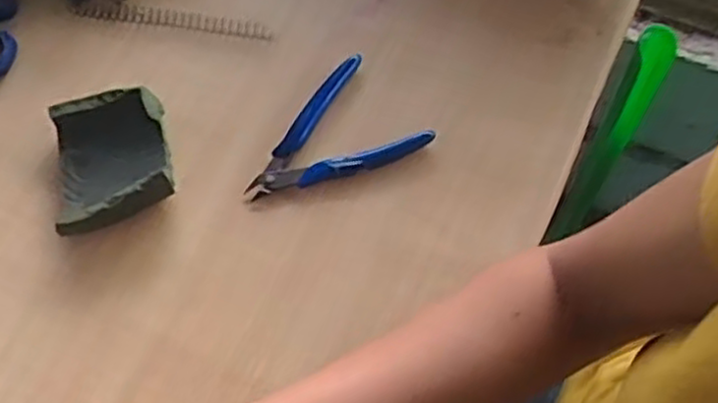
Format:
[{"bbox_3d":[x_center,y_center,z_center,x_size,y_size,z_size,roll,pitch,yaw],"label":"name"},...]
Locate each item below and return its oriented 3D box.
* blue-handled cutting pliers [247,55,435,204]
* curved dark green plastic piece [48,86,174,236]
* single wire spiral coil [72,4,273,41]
[{"bbox_3d":[-0.024,-0.040,0.500,0.118,0.010,0.082,-35,71,-13],"label":"blue-handled cutting pliers"},{"bbox_3d":[-0.160,-0.026,0.491,0.071,0.031,0.086,-14,67,-5],"label":"curved dark green plastic piece"},{"bbox_3d":[-0.135,-0.131,0.543,0.147,0.012,0.010,9,67,5],"label":"single wire spiral coil"}]

